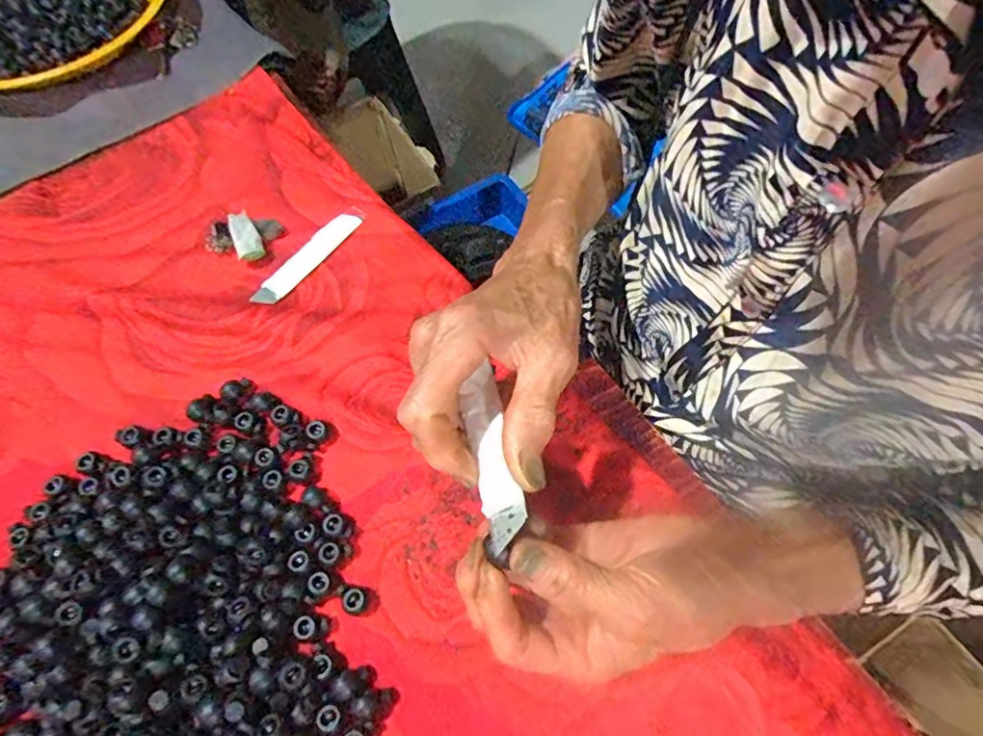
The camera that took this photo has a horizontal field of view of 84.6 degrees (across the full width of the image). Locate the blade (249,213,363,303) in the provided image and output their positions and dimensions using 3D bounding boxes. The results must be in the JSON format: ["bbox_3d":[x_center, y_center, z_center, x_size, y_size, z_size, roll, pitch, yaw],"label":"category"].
[{"bbox_3d":[-0.141,-0.085,0.415,0.021,0.005,0.101,30,69,18],"label":"blade"}]

